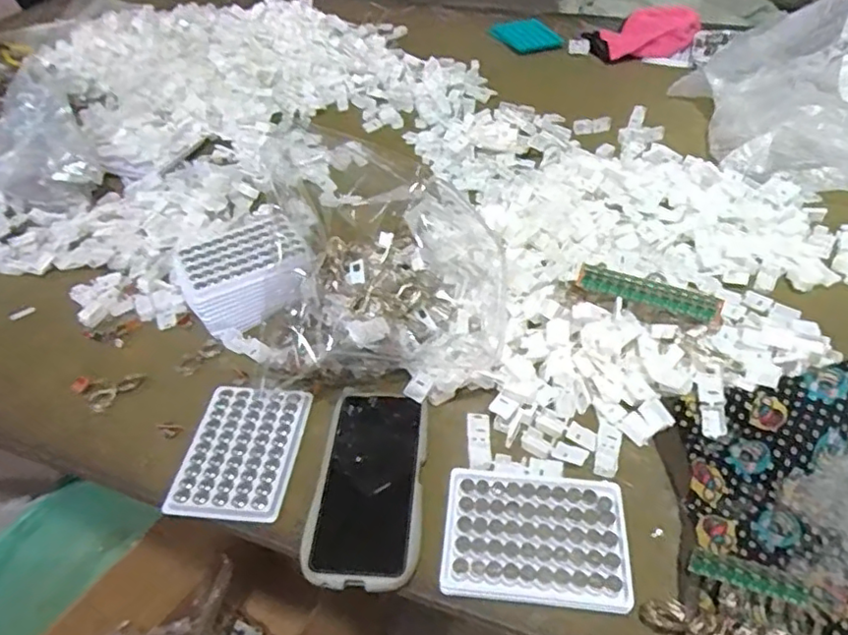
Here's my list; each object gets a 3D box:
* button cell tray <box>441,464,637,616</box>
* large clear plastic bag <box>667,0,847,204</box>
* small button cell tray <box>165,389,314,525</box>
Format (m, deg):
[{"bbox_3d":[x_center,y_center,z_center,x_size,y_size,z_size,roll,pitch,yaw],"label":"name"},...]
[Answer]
[{"bbox_3d":[0.081,0.158,0.448,0.129,0.011,0.097,3,44,8],"label":"button cell tray"},{"bbox_3d":[0.547,-0.308,0.812,0.299,0.151,0.341,1,44,6],"label":"large clear plastic bag"},{"bbox_3d":[-0.153,0.112,0.517,0.090,0.006,0.122,3,44,7],"label":"small button cell tray"}]

